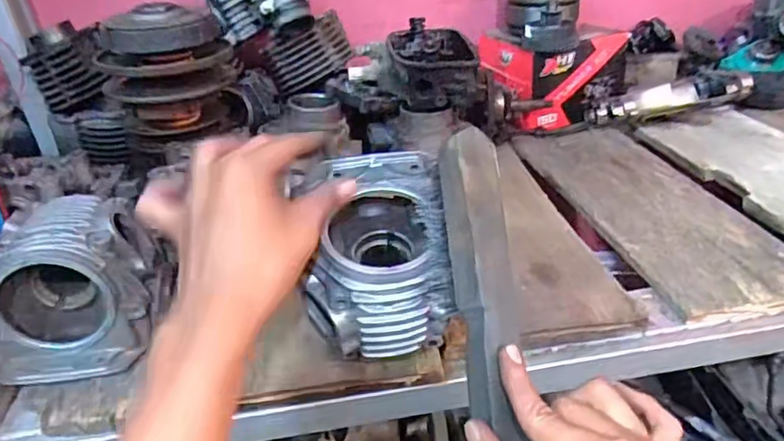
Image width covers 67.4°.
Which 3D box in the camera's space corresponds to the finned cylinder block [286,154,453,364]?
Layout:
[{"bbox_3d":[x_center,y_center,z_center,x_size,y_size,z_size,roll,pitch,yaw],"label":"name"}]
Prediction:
[{"bbox_3d":[-0.013,0.029,0.430,0.103,0.124,0.094,-6,32,-1],"label":"finned cylinder block"}]

